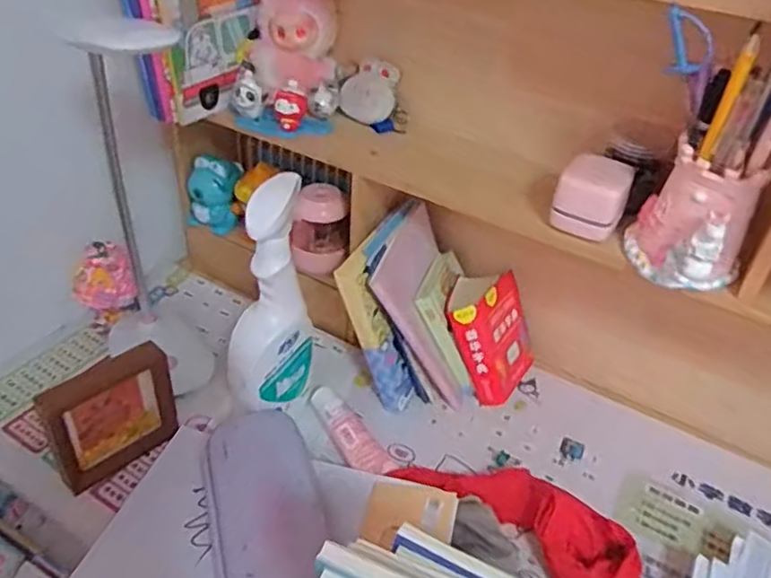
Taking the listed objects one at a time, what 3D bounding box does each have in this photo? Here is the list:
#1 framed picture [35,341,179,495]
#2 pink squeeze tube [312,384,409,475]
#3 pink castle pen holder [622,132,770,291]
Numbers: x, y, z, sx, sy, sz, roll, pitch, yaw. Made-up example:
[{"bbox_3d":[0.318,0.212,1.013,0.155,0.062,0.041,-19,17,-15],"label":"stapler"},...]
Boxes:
[{"bbox_3d":[-0.269,0.124,0.630,0.035,0.119,0.119,32,45,30],"label":"framed picture"},{"bbox_3d":[-0.039,0.155,0.690,0.045,0.021,0.123,-25,47,-34],"label":"pink squeeze tube"},{"bbox_3d":[0.247,-0.054,0.512,0.088,0.104,0.073,24,41,23],"label":"pink castle pen holder"}]

